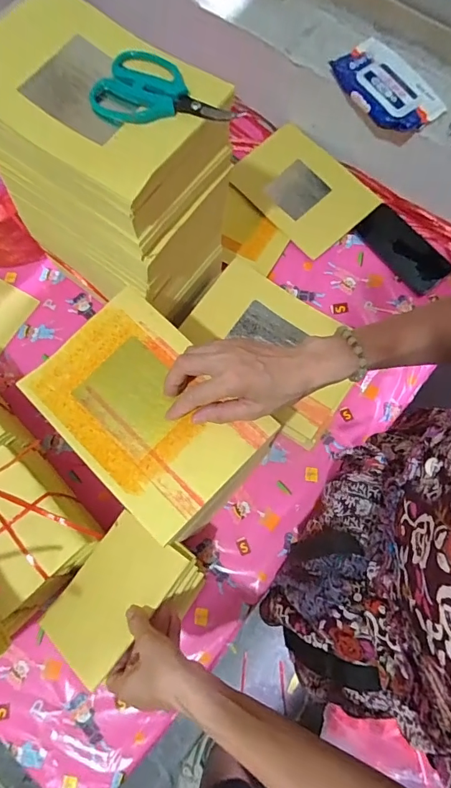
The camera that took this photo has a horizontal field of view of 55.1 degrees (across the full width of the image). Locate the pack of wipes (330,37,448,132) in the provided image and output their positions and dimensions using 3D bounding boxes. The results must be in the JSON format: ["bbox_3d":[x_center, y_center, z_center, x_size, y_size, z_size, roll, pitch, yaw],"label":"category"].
[{"bbox_3d":[0.242,-0.461,0.655,0.089,0.030,0.173,-35,75,-9],"label":"pack of wipes"}]

